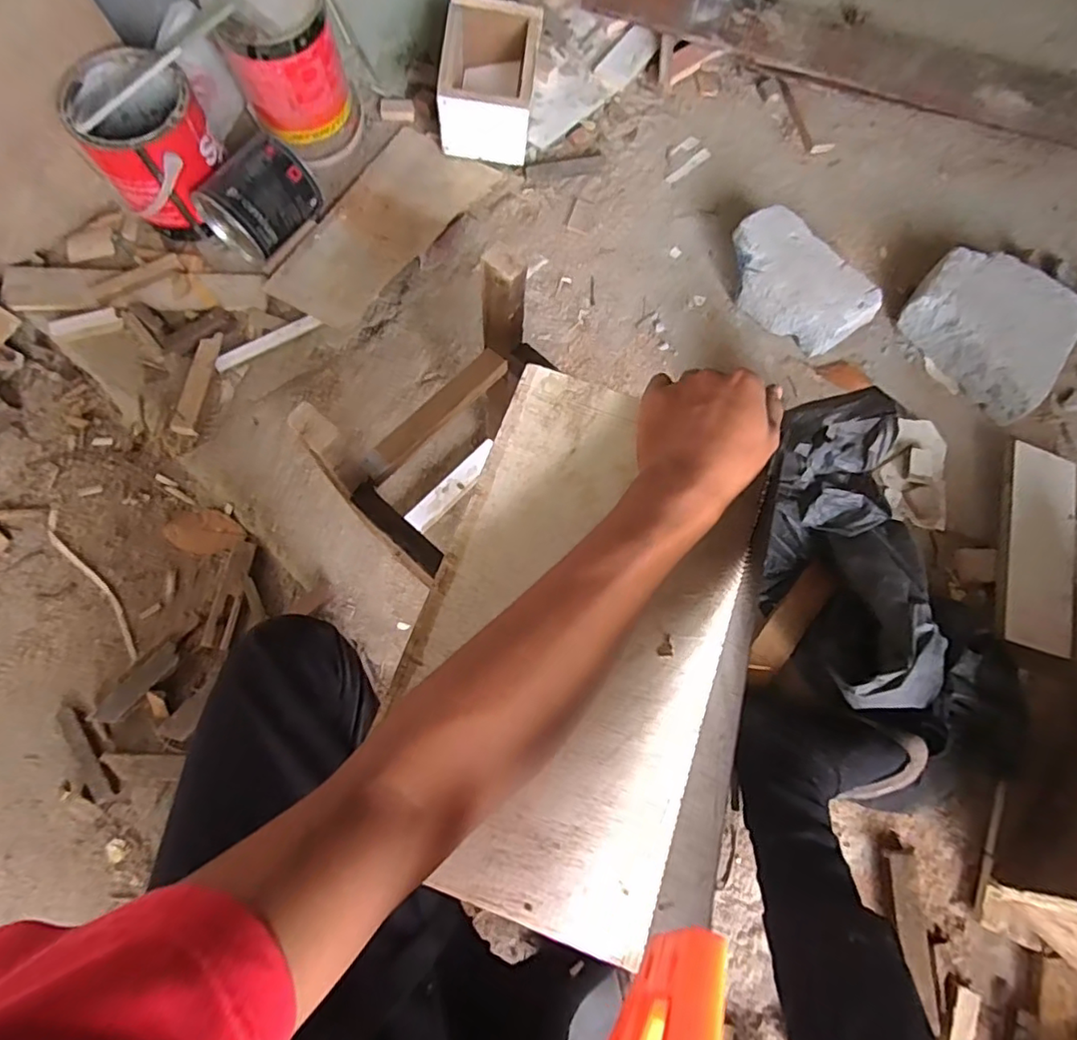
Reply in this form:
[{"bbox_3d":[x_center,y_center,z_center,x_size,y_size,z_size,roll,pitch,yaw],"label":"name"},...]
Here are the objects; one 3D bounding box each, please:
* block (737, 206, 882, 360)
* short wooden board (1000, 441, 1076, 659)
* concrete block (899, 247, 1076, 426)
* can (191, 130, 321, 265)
[{"bbox_3d":[0.355,-0.328,0.808,0.124,0.071,0.212,-41,79,-9],"label":"block"},{"bbox_3d":[0.632,0.034,0.726,0.099,0.017,0.252,14,78,-4],"label":"short wooden board"},{"bbox_3d":[0.618,-0.265,0.801,0.205,0.073,0.186,39,79,10],"label":"concrete block"},{"bbox_3d":[-0.375,-0.431,0.784,0.099,0.097,0.134,35,76,7],"label":"can"}]

